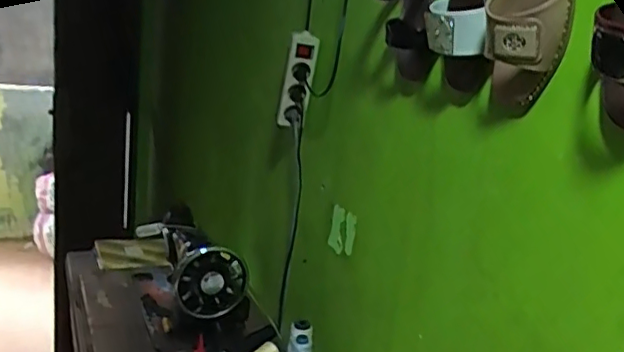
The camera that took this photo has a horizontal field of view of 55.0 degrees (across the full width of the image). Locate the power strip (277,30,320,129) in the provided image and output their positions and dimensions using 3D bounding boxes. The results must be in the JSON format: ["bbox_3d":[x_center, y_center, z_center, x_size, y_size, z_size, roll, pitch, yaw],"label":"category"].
[{"bbox_3d":[-0.030,-0.169,1.132,0.056,0.215,0.044,-1,41,-19],"label":"power strip"}]

